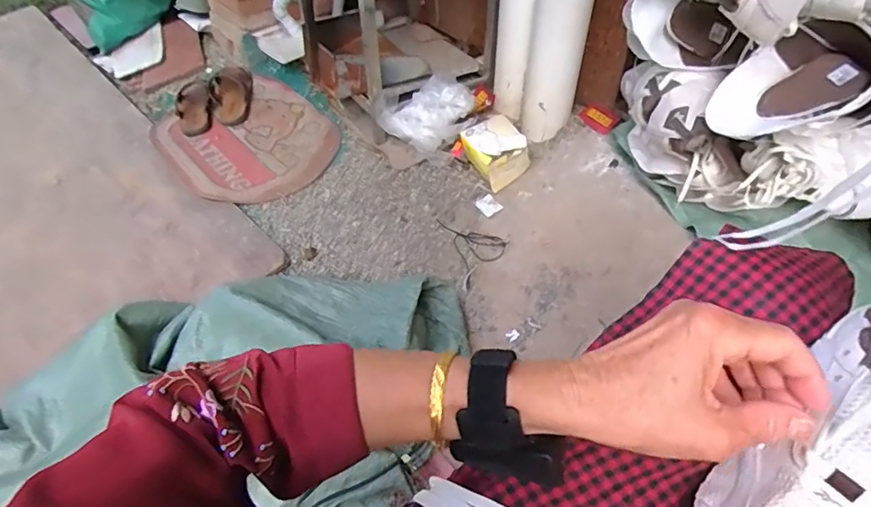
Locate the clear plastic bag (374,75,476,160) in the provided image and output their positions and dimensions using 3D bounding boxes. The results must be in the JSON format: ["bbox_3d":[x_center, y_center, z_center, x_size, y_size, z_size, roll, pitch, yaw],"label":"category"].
[{"bbox_3d":[-0.022,-0.323,1.244,0.221,0.116,0.160,-8,48,-3],"label":"clear plastic bag"}]

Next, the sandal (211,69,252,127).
[{"bbox_3d":[-0.579,-0.452,1.487,0.110,0.053,0.243,-13,49,-8],"label":"sandal"}]

